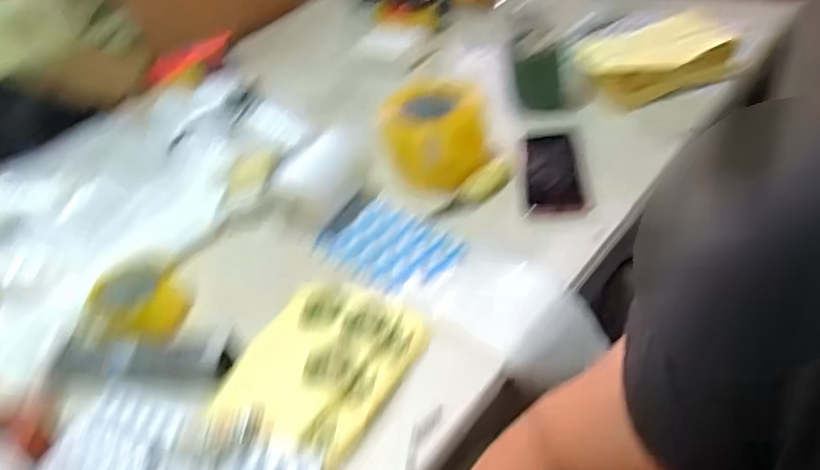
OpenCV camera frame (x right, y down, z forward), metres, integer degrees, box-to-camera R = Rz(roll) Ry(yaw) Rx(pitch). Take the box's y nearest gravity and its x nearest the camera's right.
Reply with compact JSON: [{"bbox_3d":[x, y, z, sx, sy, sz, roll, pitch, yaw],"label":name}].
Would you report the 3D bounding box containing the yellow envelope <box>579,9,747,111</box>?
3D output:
[{"bbox_3d":[0.360,-0.257,0.883,0.219,0.070,0.156,-5,42,0],"label":"yellow envelope"}]

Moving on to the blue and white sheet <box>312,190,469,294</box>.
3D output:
[{"bbox_3d":[-0.029,0.009,0.722,0.172,0.016,0.106,26,60,35],"label":"blue and white sheet"}]

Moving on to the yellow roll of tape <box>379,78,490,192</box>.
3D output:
[{"bbox_3d":[0.031,-0.133,0.812,0.134,0.089,0.135,-7,40,1],"label":"yellow roll of tape"}]

